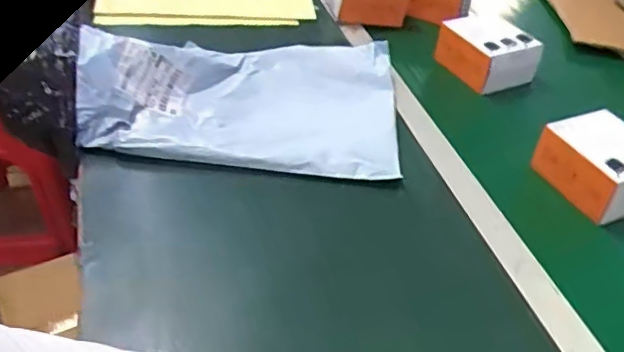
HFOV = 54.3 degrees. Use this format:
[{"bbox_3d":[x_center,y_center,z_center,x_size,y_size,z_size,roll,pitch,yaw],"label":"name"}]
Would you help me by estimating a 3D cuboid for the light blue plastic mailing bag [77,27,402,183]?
[{"bbox_3d":[-0.079,-0.122,0.758,0.378,0.079,0.251,6,47,-2],"label":"light blue plastic mailing bag"}]

